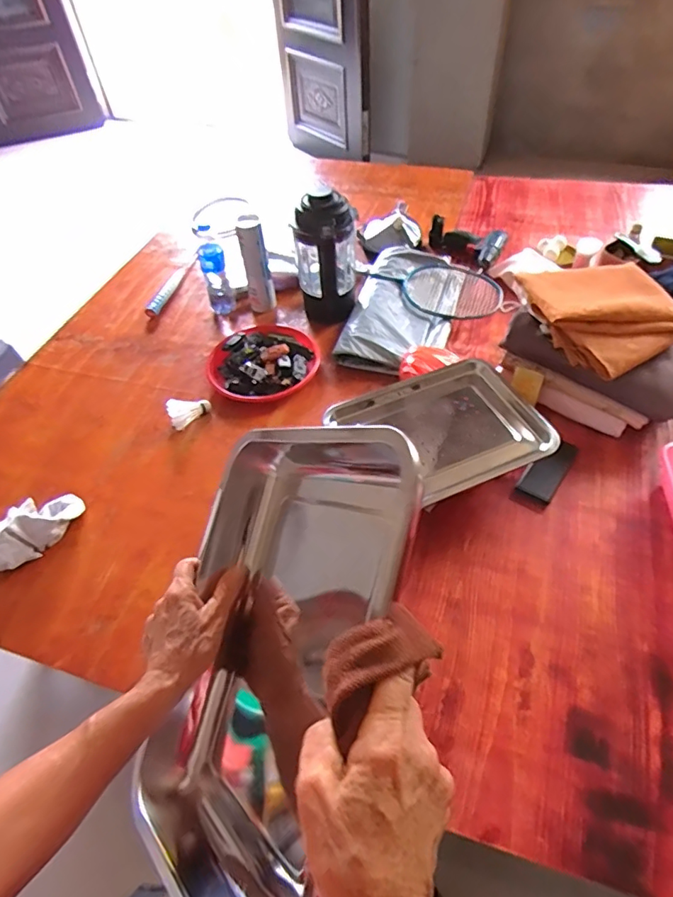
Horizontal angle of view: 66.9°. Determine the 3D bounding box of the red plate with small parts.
[{"bbox_3d":[-0.169,-0.200,1.155,0.232,0.047,0.235,-3,51,3],"label":"red plate with small parts"}]

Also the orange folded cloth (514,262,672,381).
[{"bbox_3d":[0.498,-0.254,0.950,0.243,0.070,0.260,-11,52,-5],"label":"orange folded cloth"}]

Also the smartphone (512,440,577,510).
[{"bbox_3d":[0.382,0.040,0.920,0.059,0.012,0.149,28,59,25],"label":"smartphone"}]

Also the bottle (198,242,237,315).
[{"bbox_3d":[-0.299,-0.425,1.287,0.067,0.166,0.065,-18,51,-9],"label":"bottle"}]

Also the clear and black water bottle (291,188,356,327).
[{"bbox_3d":[-0.022,-0.430,1.186,0.141,0.278,0.116,-6,50,0],"label":"clear and black water bottle"}]

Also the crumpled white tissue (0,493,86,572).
[{"bbox_3d":[-0.542,0.136,0.903,0.173,0.068,0.095,-38,57,-23],"label":"crumpled white tissue"}]

